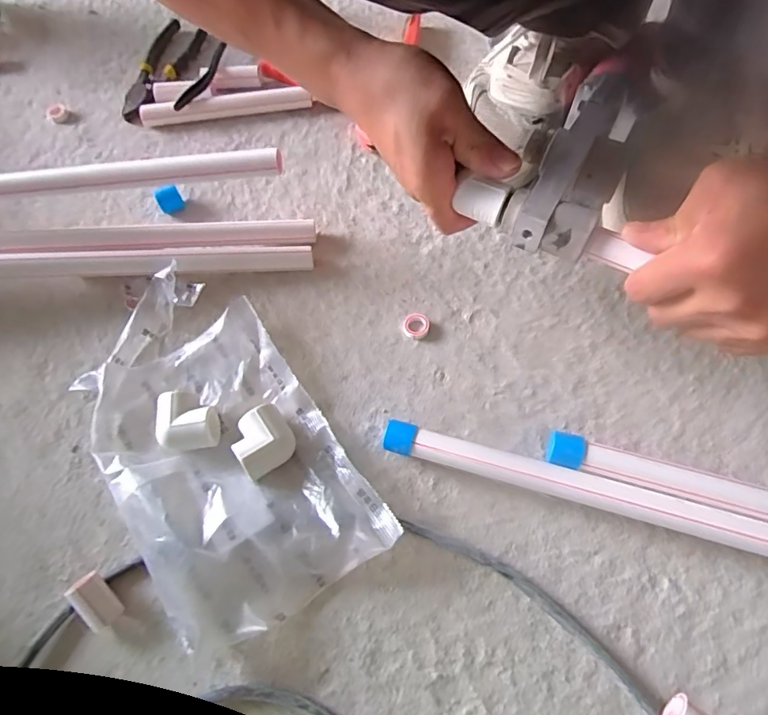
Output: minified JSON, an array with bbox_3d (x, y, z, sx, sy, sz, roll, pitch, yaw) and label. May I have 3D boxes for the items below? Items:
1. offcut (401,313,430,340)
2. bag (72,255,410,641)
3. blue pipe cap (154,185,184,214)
[{"bbox_3d":[0.026,-0.025,0.405,0.022,0.005,0.022,-1,65,3],"label":"offcut"},{"bbox_3d":[-0.127,0.057,0.361,0.149,0.033,0.262,-34,68,-11],"label":"bag"},{"bbox_3d":[-0.199,-0.146,0.461,0.020,0.022,0.019,-1,65,3],"label":"blue pipe cap"}]

